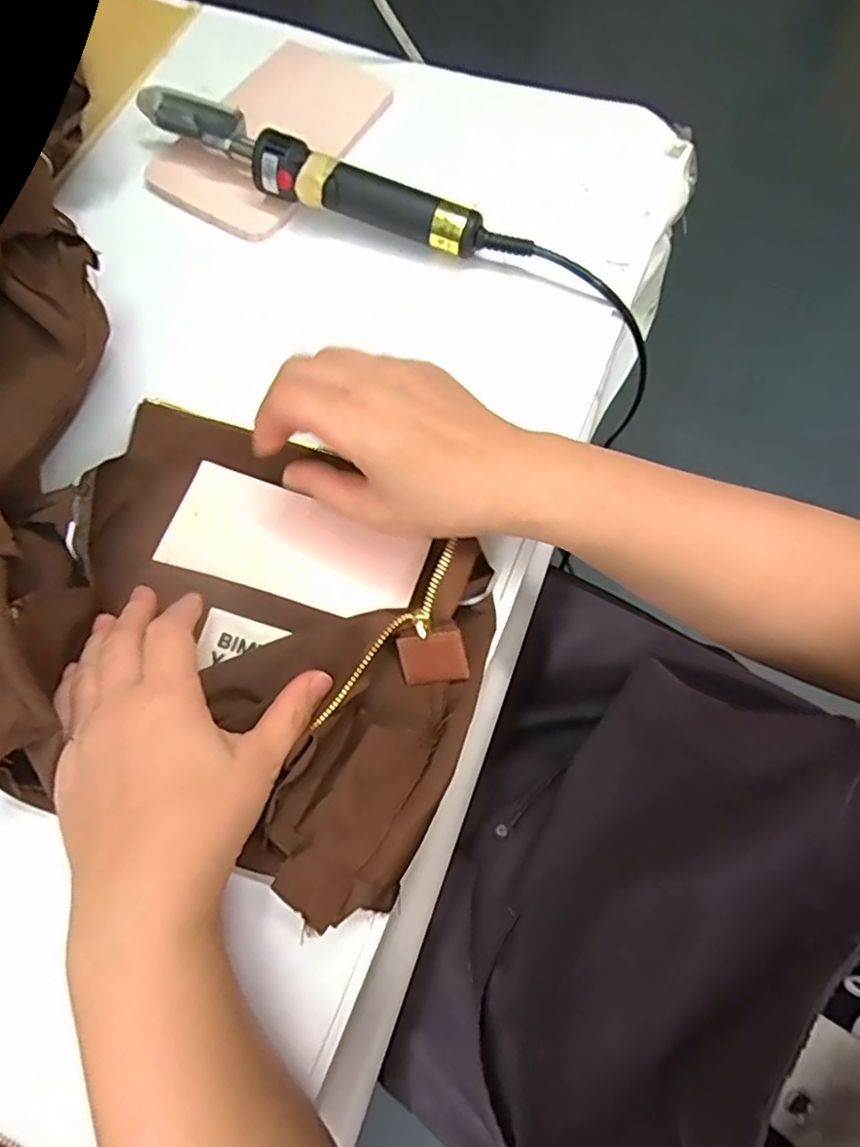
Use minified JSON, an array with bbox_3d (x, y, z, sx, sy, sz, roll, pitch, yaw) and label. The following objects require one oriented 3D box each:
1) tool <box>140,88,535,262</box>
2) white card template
[{"bbox_3d":[-0.074,-0.266,0.429,0.288,0.039,0.037,26,73,11],"label":"tool"},{"bbox_3d":[-0.078,-0.016,0.359,0.146,0.008,0.061,18,71,7],"label":"white card template"}]

